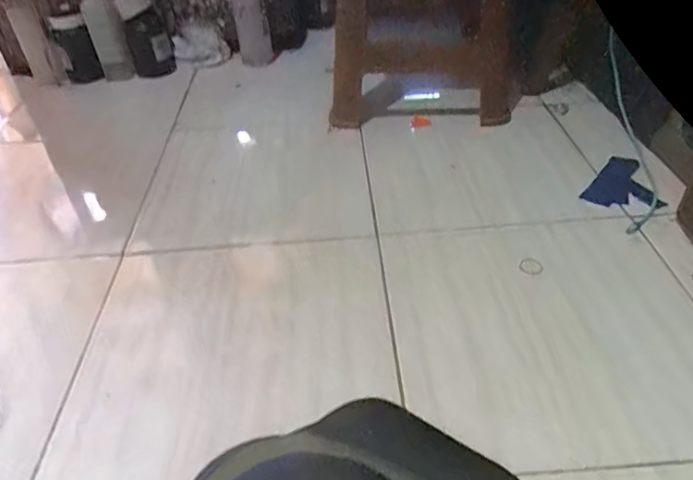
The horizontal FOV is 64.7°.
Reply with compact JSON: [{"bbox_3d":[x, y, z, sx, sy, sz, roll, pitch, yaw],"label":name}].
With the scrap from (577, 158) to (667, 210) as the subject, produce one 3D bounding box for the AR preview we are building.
[{"bbox_3d":[0.460,-0.102,0.940,0.115,0.010,0.149,2,39,7],"label":"scrap"}]

